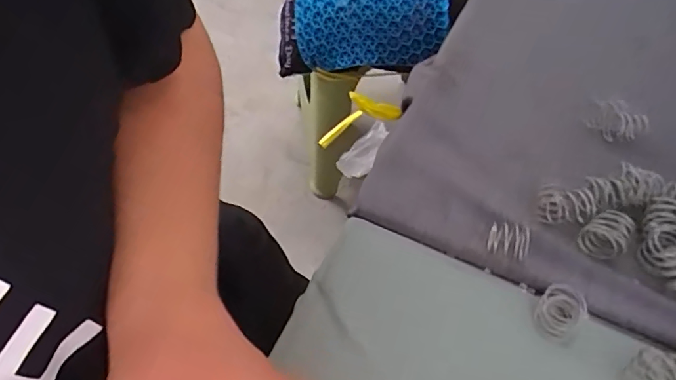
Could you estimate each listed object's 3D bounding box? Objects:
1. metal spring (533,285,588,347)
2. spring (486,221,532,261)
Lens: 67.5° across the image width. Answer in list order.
[{"bbox_3d":[0.130,0.071,0.294,0.026,0.021,0.026,-1,54,2],"label":"metal spring"},{"bbox_3d":[0.108,0.032,0.320,0.024,0.014,0.020,19,57,16],"label":"spring"}]

